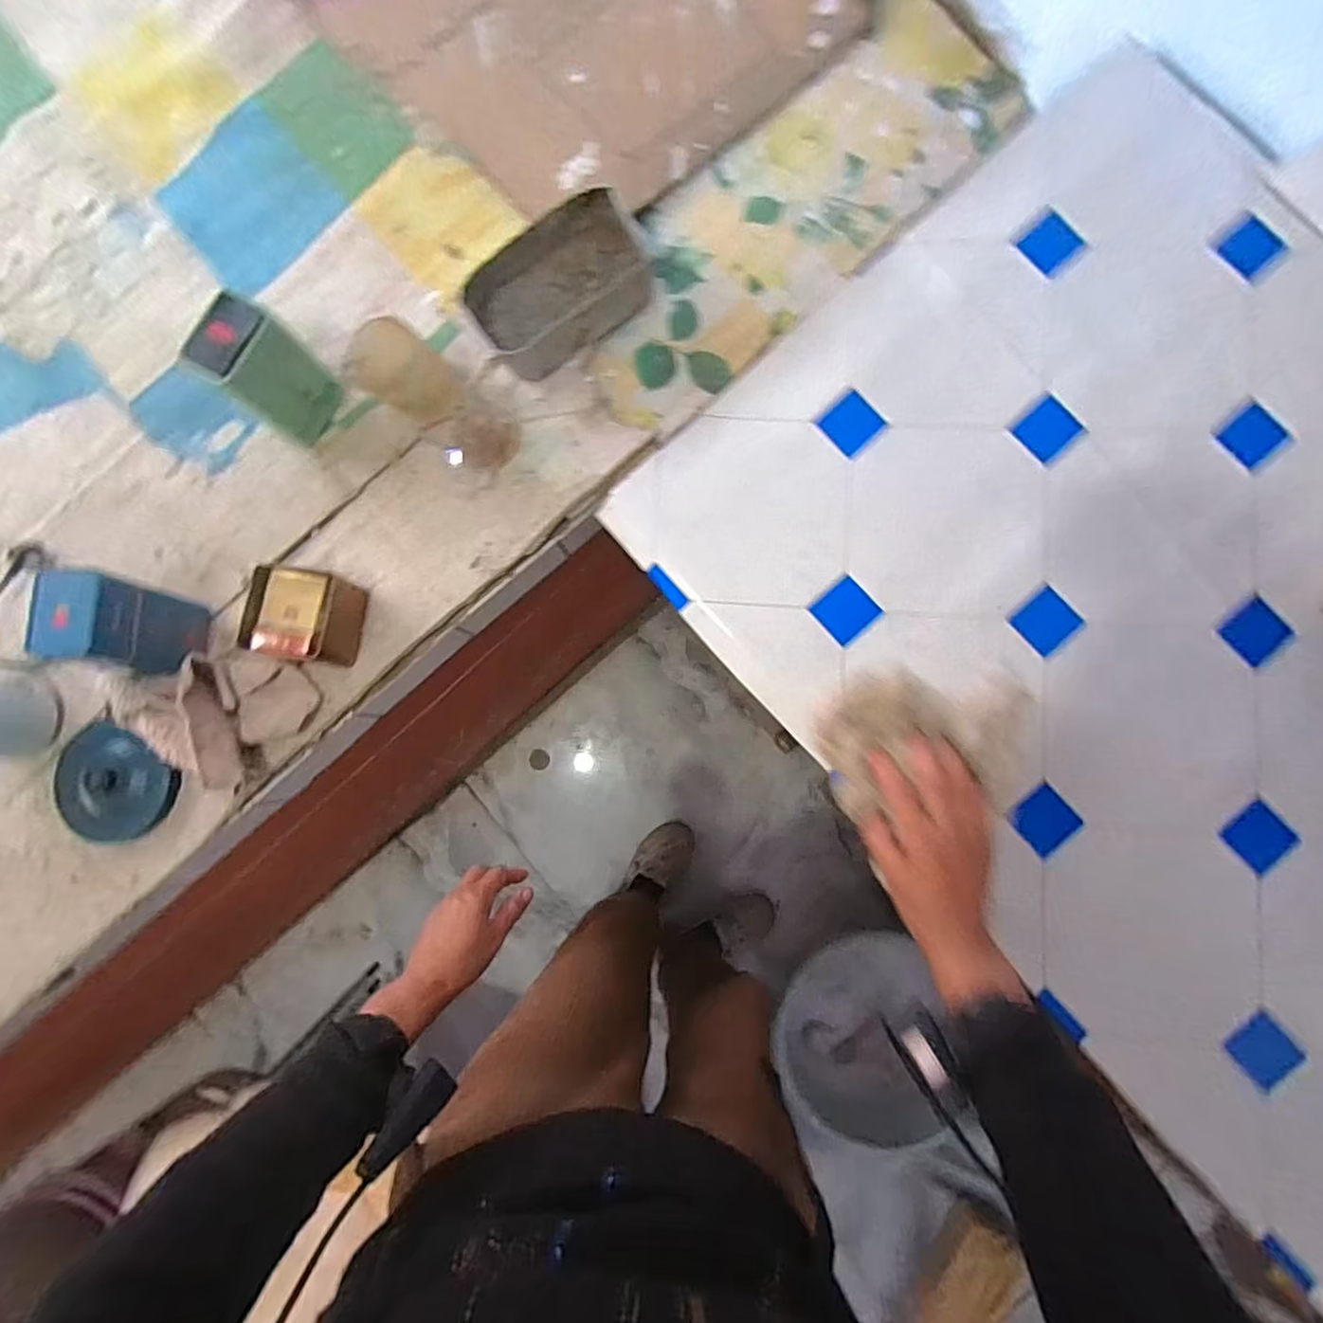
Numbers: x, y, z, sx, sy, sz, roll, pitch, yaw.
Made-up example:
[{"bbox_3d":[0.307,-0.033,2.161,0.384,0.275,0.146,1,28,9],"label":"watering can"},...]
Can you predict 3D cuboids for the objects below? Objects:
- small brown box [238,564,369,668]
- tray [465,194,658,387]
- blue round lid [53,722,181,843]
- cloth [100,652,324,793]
[{"bbox_3d":[-0.386,-0.047,0.676,0.103,0.062,0.103,9,86,3],"label":"small brown box"},{"bbox_3d":[-0.114,-0.423,0.697,0.205,0.056,0.132,-38,85,-1],"label":"tray"},{"bbox_3d":[-0.607,0.130,0.676,0.141,0.031,0.127,32,87,5],"label":"blue round lid"},{"bbox_3d":[-0.492,0.061,0.664,0.215,0.055,0.144,11,87,5],"label":"cloth"}]

